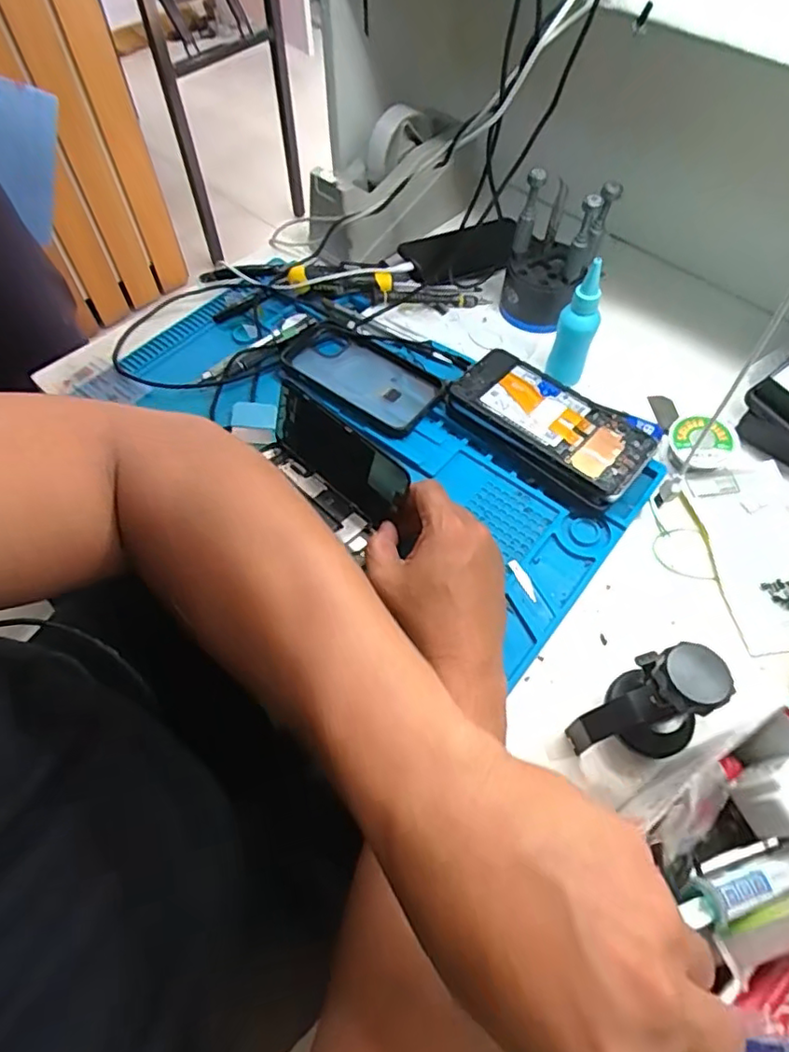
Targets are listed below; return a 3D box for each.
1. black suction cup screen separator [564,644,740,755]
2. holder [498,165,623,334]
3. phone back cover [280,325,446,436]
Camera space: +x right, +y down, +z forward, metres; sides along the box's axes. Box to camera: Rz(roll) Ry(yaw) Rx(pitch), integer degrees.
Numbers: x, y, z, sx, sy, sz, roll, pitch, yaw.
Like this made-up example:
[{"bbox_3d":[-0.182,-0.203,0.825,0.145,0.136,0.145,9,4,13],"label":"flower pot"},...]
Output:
[{"bbox_3d":[0.149,0.114,0.360,0.077,0.097,0.053,-21,60,-12],"label":"black suction cup screen separator"},{"bbox_3d":[0.151,-0.260,0.562,0.080,0.131,0.066,13,59,9],"label":"holder"},{"bbox_3d":[-0.031,-0.143,0.556,0.155,0.011,0.079,35,65,20],"label":"phone back cover"}]

